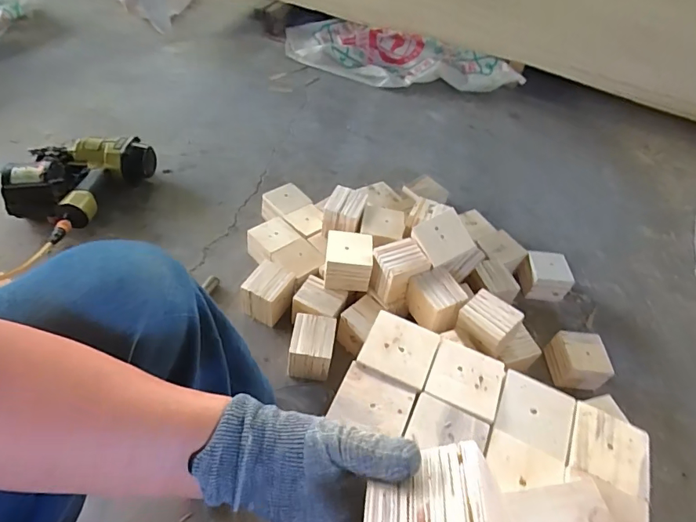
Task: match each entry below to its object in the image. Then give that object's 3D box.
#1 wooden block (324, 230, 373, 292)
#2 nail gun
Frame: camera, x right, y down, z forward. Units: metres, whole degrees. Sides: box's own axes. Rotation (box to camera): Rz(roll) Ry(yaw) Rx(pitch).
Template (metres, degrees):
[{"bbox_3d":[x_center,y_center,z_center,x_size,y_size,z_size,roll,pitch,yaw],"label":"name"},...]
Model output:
[{"bbox_3d":[0.000,0.000,0.944,0.094,0.089,0.105,6,47,-2],"label":"wooden block"},{"bbox_3d":[-0.644,-0.206,1.124,0.312,0.129,0.320,-7,49,-14],"label":"nail gun"}]

